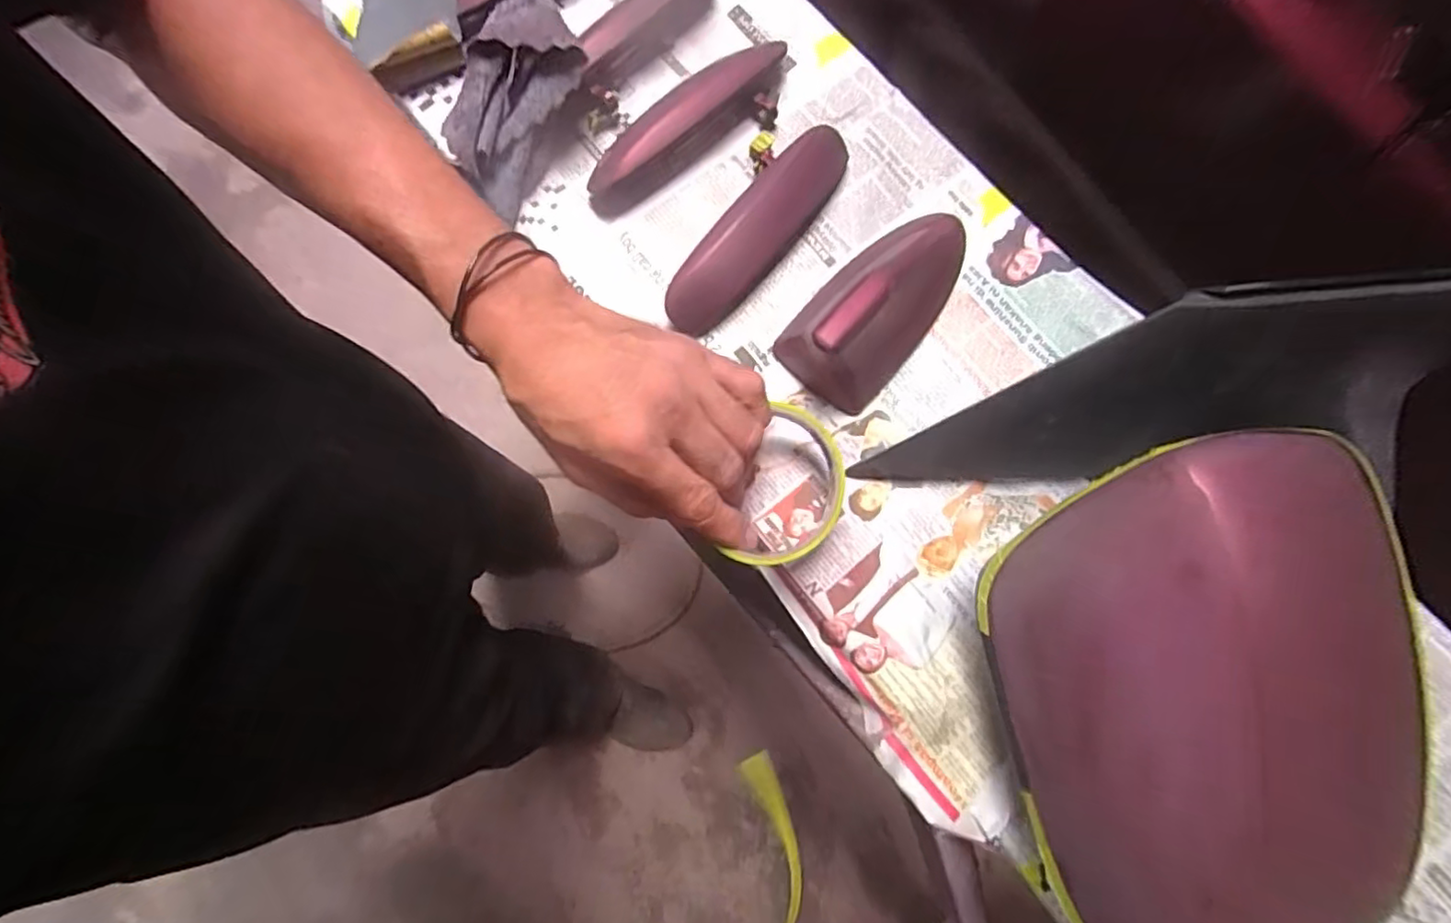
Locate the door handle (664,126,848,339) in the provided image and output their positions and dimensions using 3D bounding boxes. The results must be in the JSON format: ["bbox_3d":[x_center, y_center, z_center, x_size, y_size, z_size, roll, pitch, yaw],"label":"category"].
[{"bbox_3d":[0.023,-0.150,0.401,0.038,0.023,0.165,39,80,10],"label":"door handle"}]

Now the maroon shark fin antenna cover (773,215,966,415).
[{"bbox_3d":[0.098,-0.100,0.362,0.062,0.062,0.136,44,81,10],"label":"maroon shark fin antenna cover"}]

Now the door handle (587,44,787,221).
[{"bbox_3d":[-0.028,-0.223,0.419,0.156,0.020,0.045,-38,79,-8],"label":"door handle"}]

